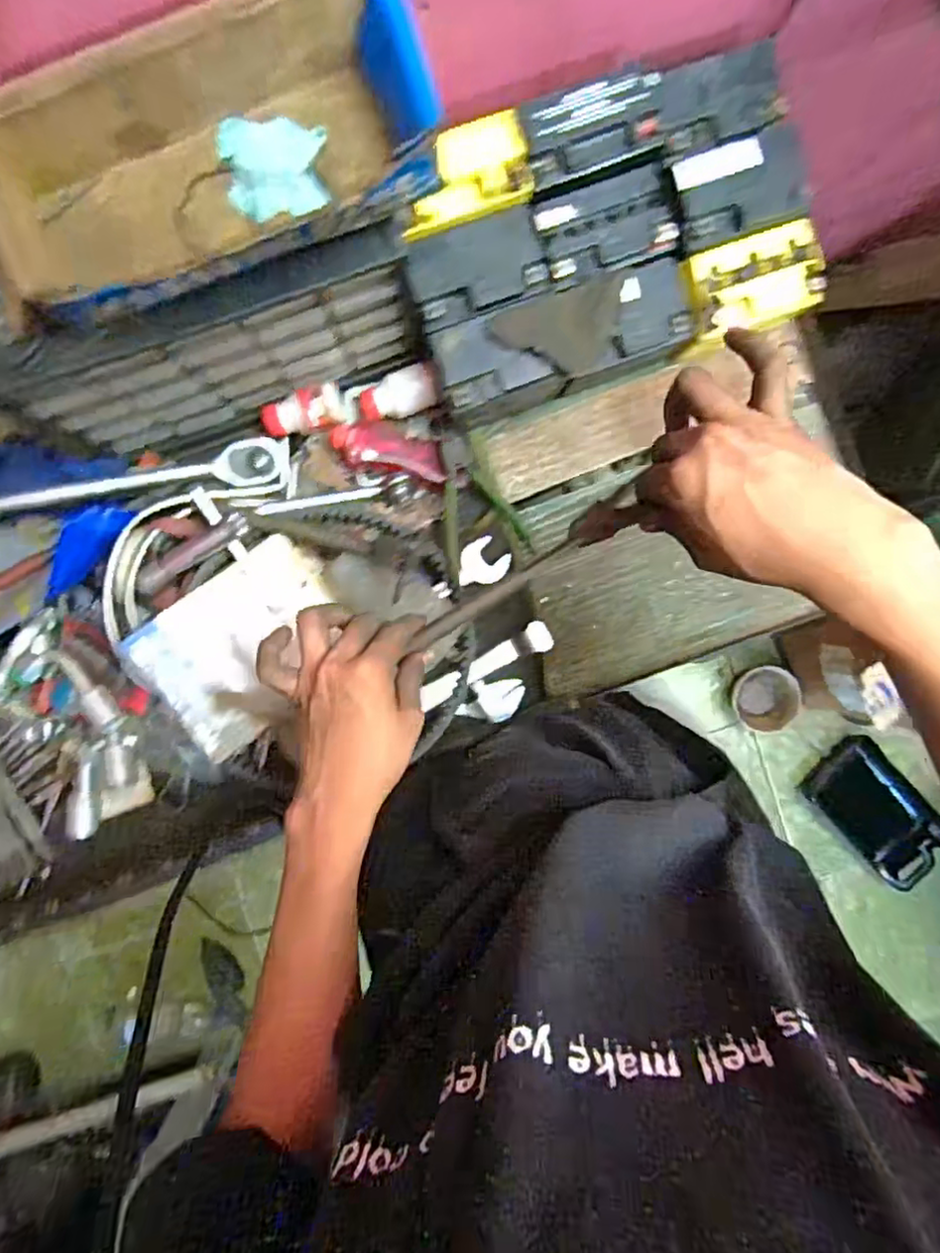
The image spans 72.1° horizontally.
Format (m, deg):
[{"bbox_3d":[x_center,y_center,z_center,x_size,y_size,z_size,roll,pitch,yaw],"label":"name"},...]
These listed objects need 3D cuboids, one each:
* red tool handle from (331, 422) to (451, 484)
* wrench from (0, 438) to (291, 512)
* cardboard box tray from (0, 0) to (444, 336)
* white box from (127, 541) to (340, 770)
[{"bbox_3d":[-0.075,-0.169,0.614,0.109,0.040,0.046,10,94,-2],"label":"red tool handle"},{"bbox_3d":[-0.288,-0.130,0.569,0.254,0.037,0.044,-12,94,-15],"label":"wrench"},{"bbox_3d":[-0.153,-0.275,0.384,0.271,0.068,0.119,-21,94,0],"label":"cardboard box tray"},{"bbox_3d":[-0.185,0.018,0.542,0.160,0.042,0.120,-37,94,1],"label":"white box"}]

